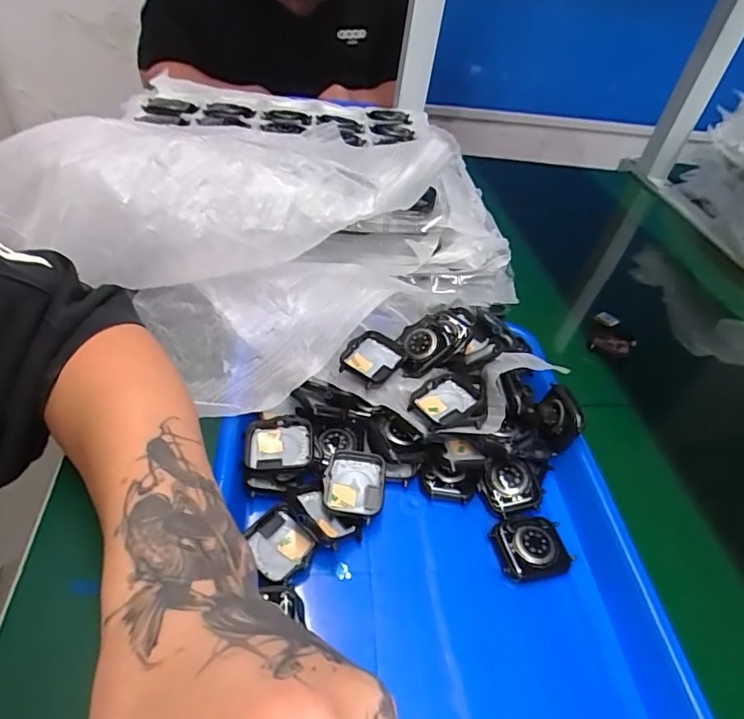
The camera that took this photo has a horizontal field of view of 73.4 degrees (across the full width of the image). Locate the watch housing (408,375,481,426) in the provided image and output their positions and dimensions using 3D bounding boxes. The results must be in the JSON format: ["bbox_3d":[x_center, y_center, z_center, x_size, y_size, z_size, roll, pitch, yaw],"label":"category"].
[{"bbox_3d":[0.049,0.029,0.346,0.040,0.011,0.034,-25,53,-32],"label":"watch housing"}]

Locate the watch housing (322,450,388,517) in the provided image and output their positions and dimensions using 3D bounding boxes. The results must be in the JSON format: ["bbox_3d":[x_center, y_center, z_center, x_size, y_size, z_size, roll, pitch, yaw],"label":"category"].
[{"bbox_3d":[-0.011,0.079,0.317,0.038,0.013,0.041,10,43,2],"label":"watch housing"}]

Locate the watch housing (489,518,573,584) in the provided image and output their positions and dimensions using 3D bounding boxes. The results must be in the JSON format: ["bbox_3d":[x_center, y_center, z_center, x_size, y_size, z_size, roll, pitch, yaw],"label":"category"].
[{"bbox_3d":[0.099,0.118,0.311,0.044,0.015,0.036,-8,45,-16],"label":"watch housing"}]

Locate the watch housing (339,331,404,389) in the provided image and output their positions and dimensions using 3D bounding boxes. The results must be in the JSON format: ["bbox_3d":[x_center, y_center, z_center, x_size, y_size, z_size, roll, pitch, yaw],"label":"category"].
[{"bbox_3d":[-0.001,0.000,0.359,0.036,0.014,0.046,28,46,19],"label":"watch housing"}]

